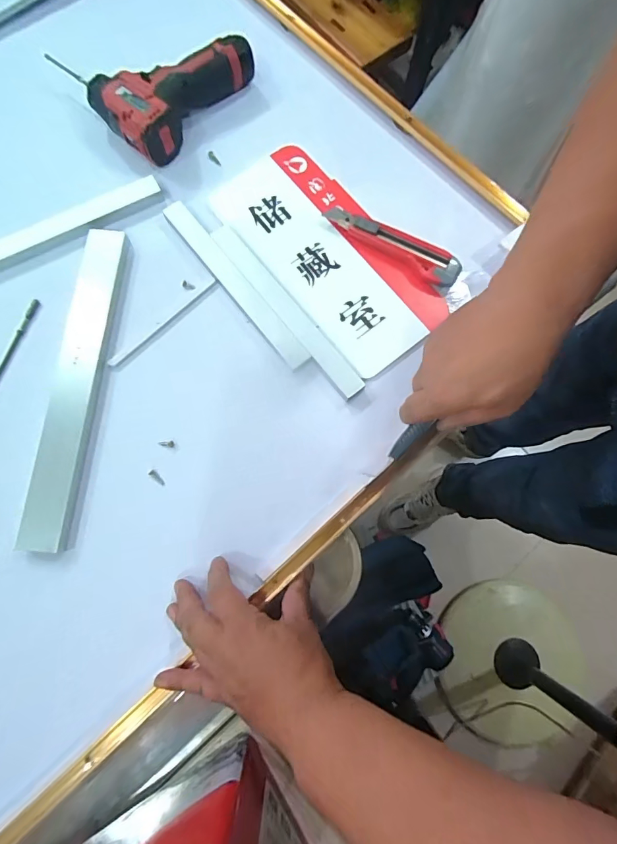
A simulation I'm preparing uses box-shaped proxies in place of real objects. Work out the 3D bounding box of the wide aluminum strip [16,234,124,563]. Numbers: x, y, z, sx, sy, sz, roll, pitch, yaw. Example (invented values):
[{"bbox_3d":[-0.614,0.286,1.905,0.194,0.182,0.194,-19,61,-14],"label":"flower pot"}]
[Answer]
[{"bbox_3d":[-0.244,-0.047,0.421,0.048,0.015,0.342,5,78,1],"label":"wide aluminum strip"}]

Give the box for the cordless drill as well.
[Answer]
[{"bbox_3d":[-0.166,-0.408,0.481,0.140,0.055,0.185,40,81,8],"label":"cordless drill"}]

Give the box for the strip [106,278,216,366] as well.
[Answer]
[{"bbox_3d":[-0.157,-0.109,0.438,0.145,0.004,0.008,-43,81,-8],"label":"strip"}]

